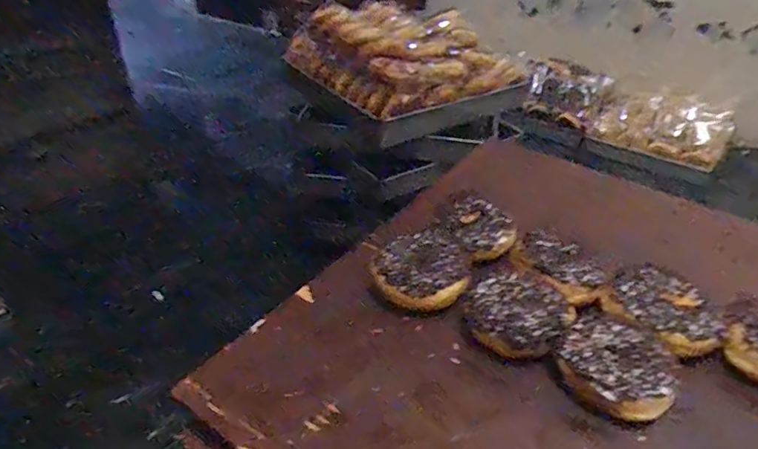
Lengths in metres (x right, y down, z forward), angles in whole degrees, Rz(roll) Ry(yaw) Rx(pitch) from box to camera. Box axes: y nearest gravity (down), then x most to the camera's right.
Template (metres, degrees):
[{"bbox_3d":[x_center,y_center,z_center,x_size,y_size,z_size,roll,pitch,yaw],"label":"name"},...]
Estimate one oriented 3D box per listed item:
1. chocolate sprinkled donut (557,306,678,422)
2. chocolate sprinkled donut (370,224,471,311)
[{"bbox_3d":[0.196,0.112,0.438,0.087,0.023,0.094,21,40,25],"label":"chocolate sprinkled donut"},{"bbox_3d":[0.047,0.043,0.528,0.097,0.025,0.084,-27,44,-34],"label":"chocolate sprinkled donut"}]

